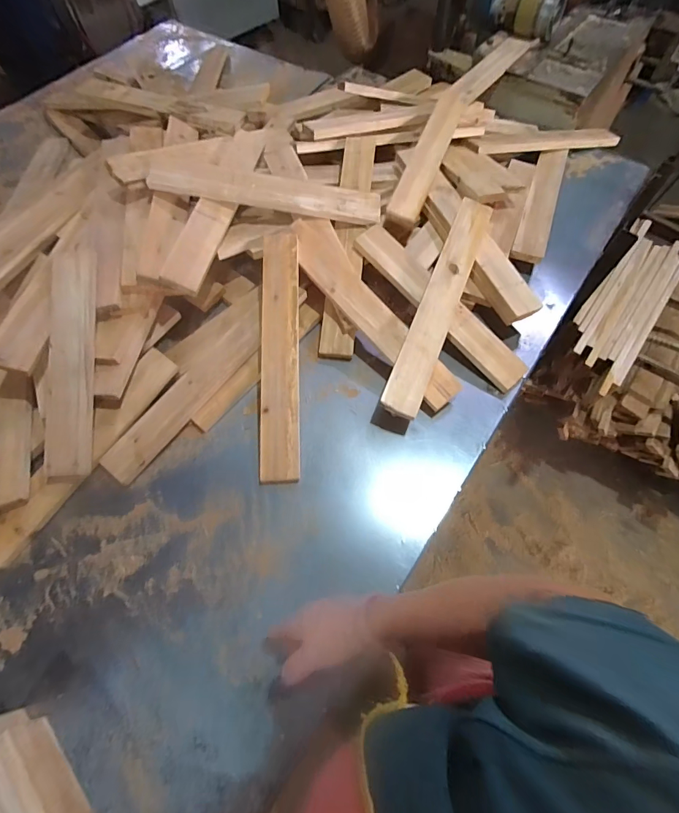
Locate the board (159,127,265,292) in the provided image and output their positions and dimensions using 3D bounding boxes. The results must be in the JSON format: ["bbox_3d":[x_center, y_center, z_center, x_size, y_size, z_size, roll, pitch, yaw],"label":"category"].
[{"bbox_3d":[-0.248,-0.442,0.826,0.070,0.017,0.516,21,60,-20],"label":"board"}]

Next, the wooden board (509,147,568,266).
[{"bbox_3d":[0.508,-0.524,0.975,0.073,0.026,0.502,21,61,10],"label":"wooden board"}]

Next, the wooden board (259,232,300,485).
[{"bbox_3d":[-0.111,-0.105,0.732,0.070,0.021,0.482,-2,77,2],"label":"wooden board"}]

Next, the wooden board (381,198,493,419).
[{"bbox_3d":[0.200,-0.209,0.760,0.071,0.021,0.503,23,71,4],"label":"wooden board"}]

